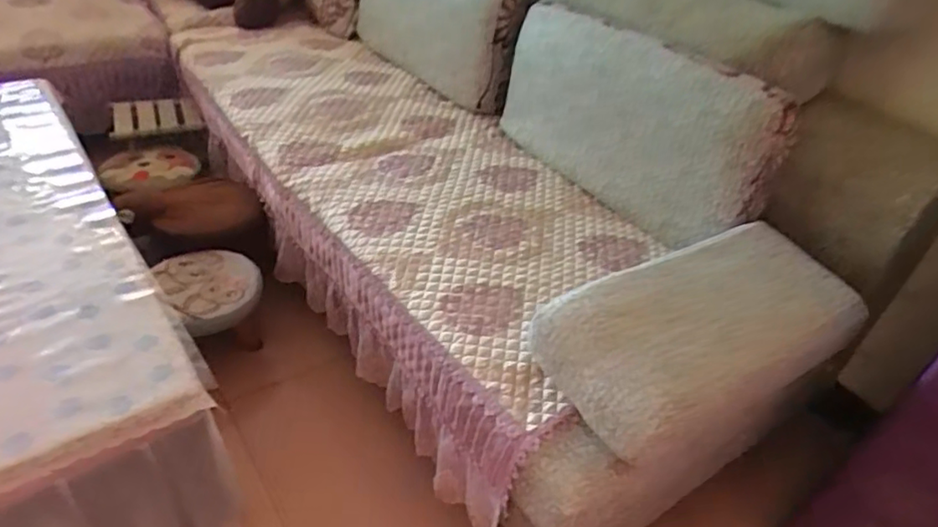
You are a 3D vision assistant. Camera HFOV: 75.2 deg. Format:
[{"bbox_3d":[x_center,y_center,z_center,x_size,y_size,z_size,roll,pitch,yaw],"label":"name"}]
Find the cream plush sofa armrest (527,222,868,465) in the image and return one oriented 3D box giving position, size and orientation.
[{"bbox_3d":[0.373,0.102,0.968,0.513,0.119,0.247,-19,47,-27],"label":"cream plush sofa armrest"}]

